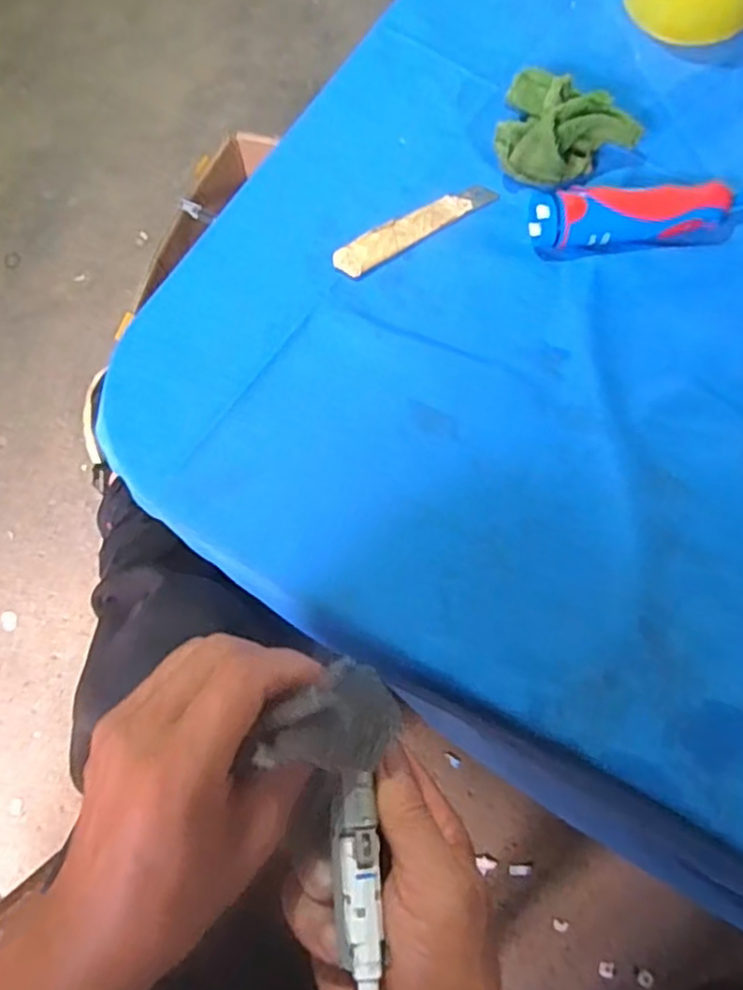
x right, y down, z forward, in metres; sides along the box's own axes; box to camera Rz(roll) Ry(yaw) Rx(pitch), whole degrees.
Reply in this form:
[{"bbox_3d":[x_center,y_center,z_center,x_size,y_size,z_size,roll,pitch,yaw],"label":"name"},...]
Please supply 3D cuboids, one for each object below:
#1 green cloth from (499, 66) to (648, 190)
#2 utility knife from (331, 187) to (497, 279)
[{"bbox_3d":[0.123,-0.244,0.457,0.092,0.043,0.069,32,74,12],"label":"green cloth"},{"bbox_3d":[0.028,-0.177,0.453,0.117,0.006,0.024,-32,72,-10],"label":"utility knife"}]

